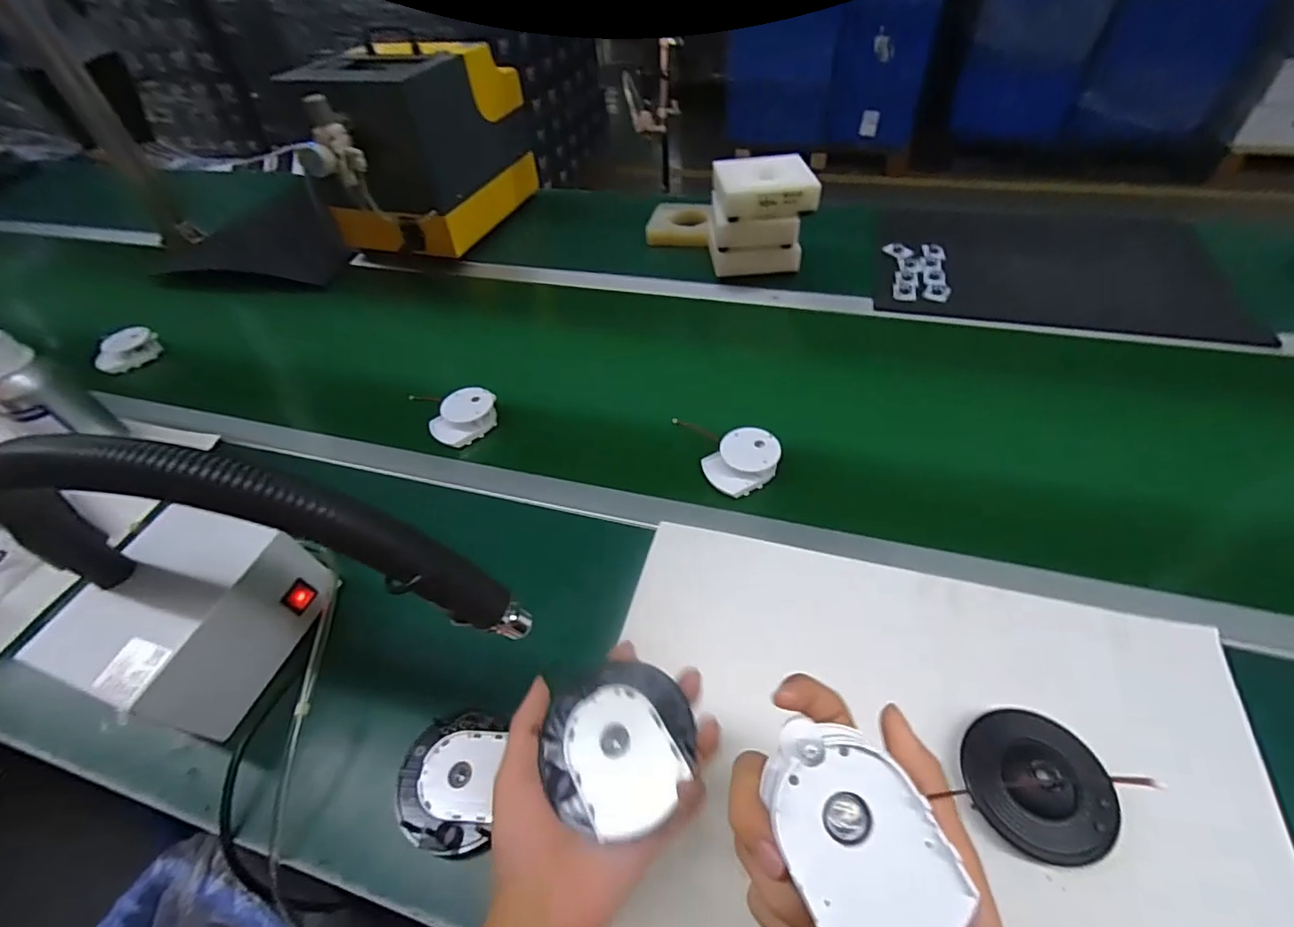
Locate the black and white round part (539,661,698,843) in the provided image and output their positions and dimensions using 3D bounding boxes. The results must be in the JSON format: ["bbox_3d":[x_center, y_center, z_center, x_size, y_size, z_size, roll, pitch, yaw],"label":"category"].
[{"bbox_3d":[-0.018,0.167,0.332,0.085,0.020,0.092,-3,47,3],"label":"black and white round part"}]

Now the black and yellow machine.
[{"bbox_3d":[-0.405,-0.562,0.986,0.225,0.271,0.389,12,50,17],"label":"black and yellow machine"}]

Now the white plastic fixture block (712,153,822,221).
[{"bbox_3d":[0.182,-0.427,0.855,0.155,0.055,0.107,1,47,7],"label":"white plastic fixture block"}]

